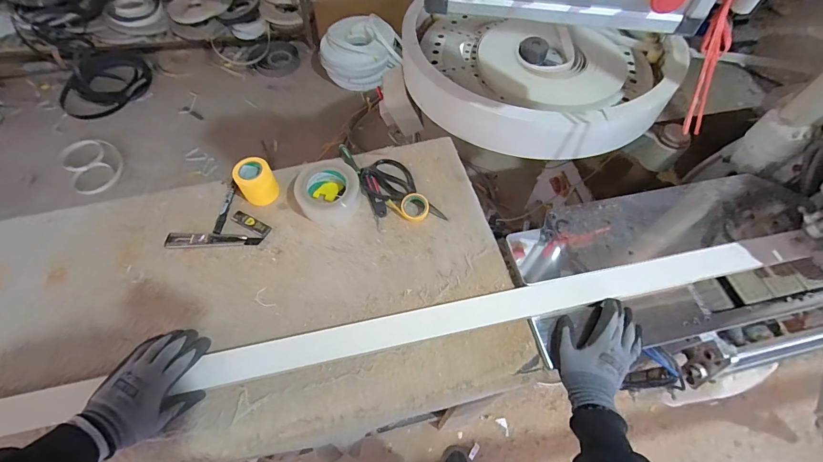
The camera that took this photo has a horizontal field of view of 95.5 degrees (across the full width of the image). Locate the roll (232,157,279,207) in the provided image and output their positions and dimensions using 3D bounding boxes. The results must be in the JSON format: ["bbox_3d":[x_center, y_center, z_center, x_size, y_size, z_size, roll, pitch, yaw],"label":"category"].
[{"bbox_3d":[-0.300,-0.097,0.721,0.067,0.066,0.068,1,60,-1],"label":"roll"}]

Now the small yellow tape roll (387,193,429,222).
[{"bbox_3d":[-0.003,-0.050,0.716,0.075,0.021,0.051,34,64,17],"label":"small yellow tape roll"}]

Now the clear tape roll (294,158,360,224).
[{"bbox_3d":[-0.157,-0.079,0.717,0.114,0.044,0.117,1,60,-1],"label":"clear tape roll"}]

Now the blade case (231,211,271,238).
[{"bbox_3d":[-0.305,-0.015,0.710,0.081,0.004,0.025,26,62,13],"label":"blade case"}]

